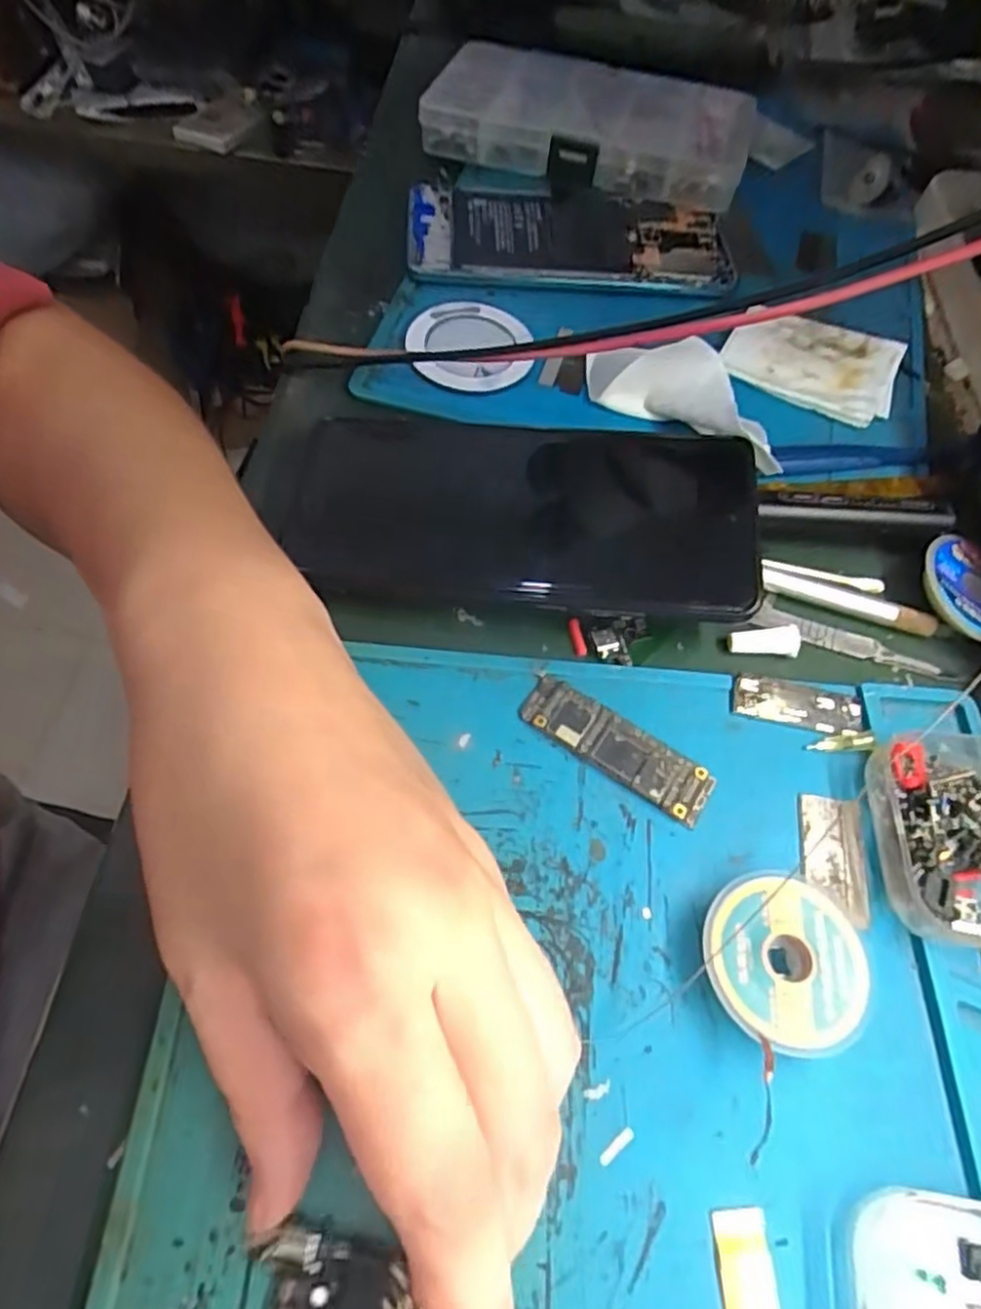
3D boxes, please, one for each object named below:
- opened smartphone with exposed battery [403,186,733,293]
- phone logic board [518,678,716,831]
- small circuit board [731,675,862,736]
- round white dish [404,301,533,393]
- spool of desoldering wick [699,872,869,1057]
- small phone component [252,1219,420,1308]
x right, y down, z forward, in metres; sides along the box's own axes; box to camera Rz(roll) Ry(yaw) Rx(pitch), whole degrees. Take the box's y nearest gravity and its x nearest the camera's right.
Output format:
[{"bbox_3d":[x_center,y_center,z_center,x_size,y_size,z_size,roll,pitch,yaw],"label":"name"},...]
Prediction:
[{"bbox_3d":[0.040,-0.217,0.362,0.161,0.014,0.079,0,60,-4],"label":"opened smartphone with exposed battery"},{"bbox_3d":[0.040,0.030,0.226,0.064,0.005,0.019,31,63,13],"label":"phone logic board"},{"bbox_3d":[0.104,0.017,0.239,0.043,0.004,0.016,12,60,3],"label":"small circuit board"},{"bbox_3d":[-0.010,-0.140,0.311,0.053,0.013,0.051,3,60,-2],"label":"round white dish"},{"bbox_3d":[0.080,0.084,0.194,0.045,0.012,0.043,2,60,-3],"label":"spool of desoldering wick"},{"bbox_3d":[-0.034,0.141,0.156,0.038,0.004,0.019,10,60,2],"label":"small phone component"}]

